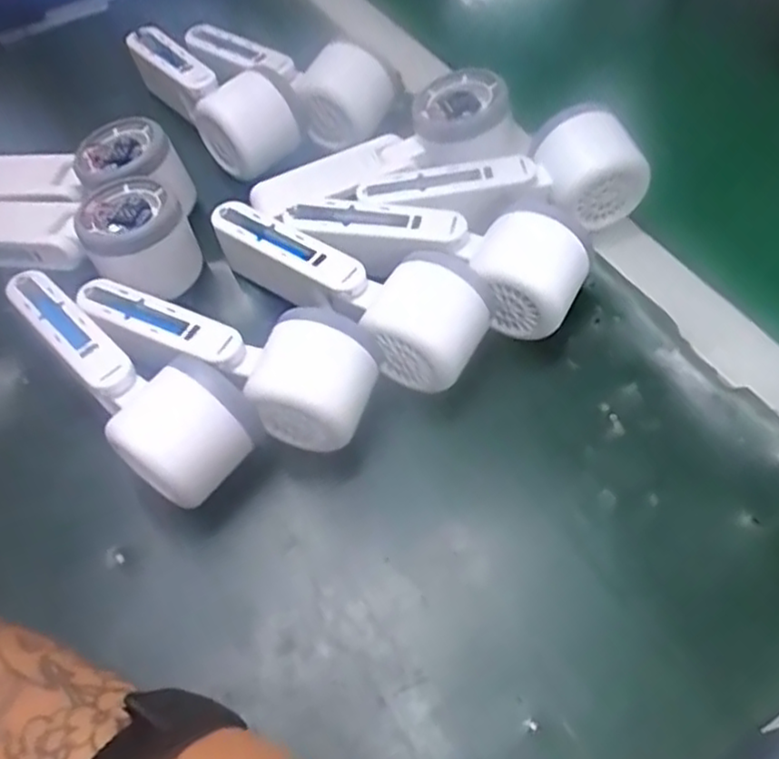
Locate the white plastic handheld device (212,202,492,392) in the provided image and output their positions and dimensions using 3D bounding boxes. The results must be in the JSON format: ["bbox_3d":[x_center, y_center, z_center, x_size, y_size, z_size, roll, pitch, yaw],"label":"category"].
[{"bbox_3d":[-0.021,-0.055,0.394,0.160,0.047,0.064,33,64,22],"label":"white plastic handheld device"}]

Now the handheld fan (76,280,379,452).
[{"bbox_3d":[-0.084,-0.020,0.379,0.155,0.049,0.060,24,61,18],"label":"handheld fan"}]

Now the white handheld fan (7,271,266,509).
[{"bbox_3d":[-0.137,-0.003,0.375,0.157,0.050,0.060,38,66,24],"label":"white handheld fan"}]

